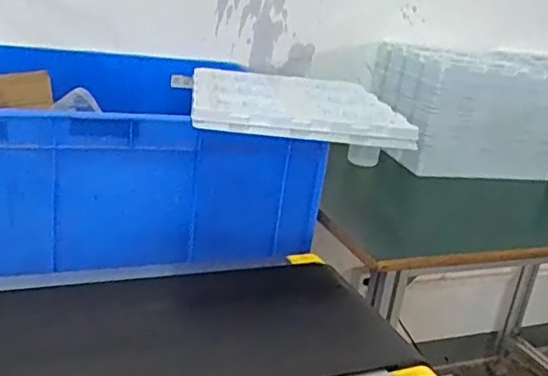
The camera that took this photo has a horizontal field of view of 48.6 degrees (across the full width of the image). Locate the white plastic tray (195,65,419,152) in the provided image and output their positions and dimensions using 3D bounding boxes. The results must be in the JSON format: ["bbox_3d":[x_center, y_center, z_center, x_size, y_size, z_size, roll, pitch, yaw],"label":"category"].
[{"bbox_3d":[0.021,-0.127,0.875,0.268,0.027,0.342,4,20,-8],"label":"white plastic tray"}]

